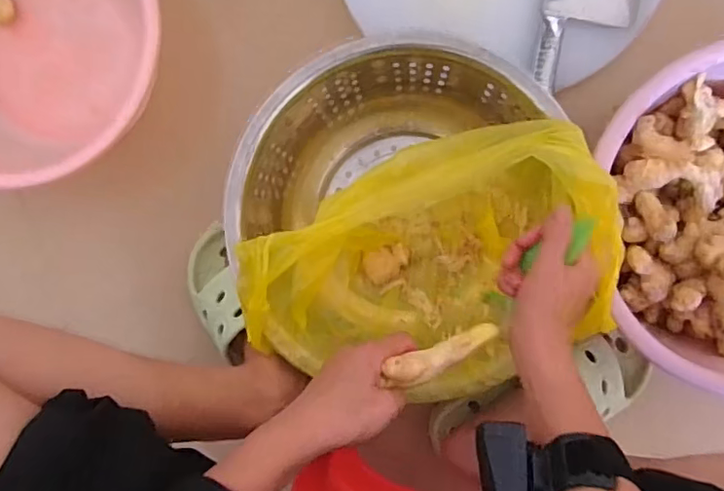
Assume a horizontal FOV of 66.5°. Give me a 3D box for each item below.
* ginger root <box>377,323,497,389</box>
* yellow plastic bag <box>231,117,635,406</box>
[{"bbox_3d":[0.064,0.088,0.441,0.097,0.021,0.025,-21,90,-19],"label":"ginger root"},{"bbox_3d":[0.065,0.033,0.551,0.333,0.178,0.222,-29,90,5],"label":"yellow plastic bag"}]

